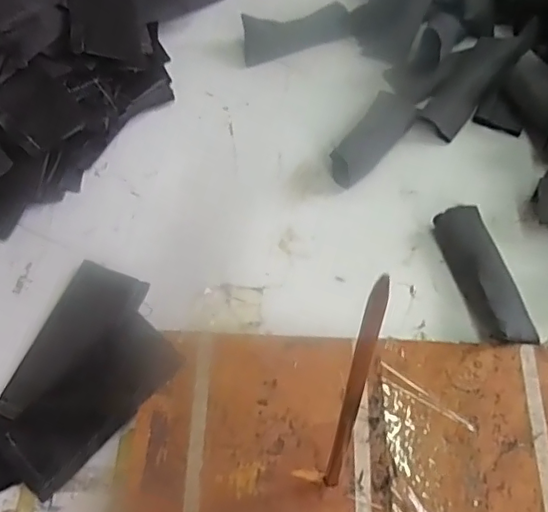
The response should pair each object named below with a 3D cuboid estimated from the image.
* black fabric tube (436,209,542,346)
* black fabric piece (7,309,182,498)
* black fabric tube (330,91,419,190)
[{"bbox_3d":[0.146,0.011,0.392,0.033,0.028,0.105,-14,61,-6],"label":"black fabric tube"},{"bbox_3d":[-0.115,0.092,0.361,0.054,0.010,0.113,38,68,20],"label":"black fabric piece"},{"bbox_3d":[0.082,-0.097,0.461,0.038,0.017,0.101,28,65,16],"label":"black fabric tube"}]

